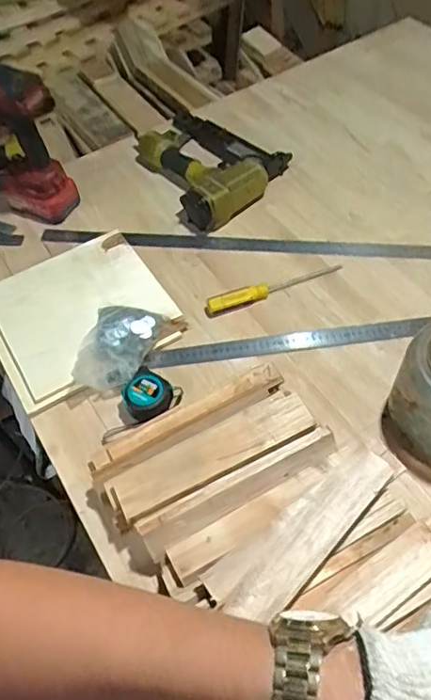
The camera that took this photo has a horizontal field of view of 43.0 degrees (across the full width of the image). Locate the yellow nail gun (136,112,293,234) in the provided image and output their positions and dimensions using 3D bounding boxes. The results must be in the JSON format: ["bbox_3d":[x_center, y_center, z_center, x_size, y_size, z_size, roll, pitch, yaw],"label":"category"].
[{"bbox_3d":[-0.038,-0.332,0.965,0.269,0.075,0.212,29,61,23],"label":"yellow nail gun"}]

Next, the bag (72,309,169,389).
[{"bbox_3d":[-0.137,-0.009,0.770,0.090,0.042,0.129,17,57,16],"label":"bag"}]

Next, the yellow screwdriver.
[{"bbox_3d":[0.090,-0.097,0.825,0.215,0.020,0.025,-19,55,-9],"label":"yellow screwdriver"}]

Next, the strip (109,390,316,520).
[{"bbox_3d":[-0.002,0.118,0.643,0.241,0.017,0.059,-24,56,-13],"label":"strip"}]

